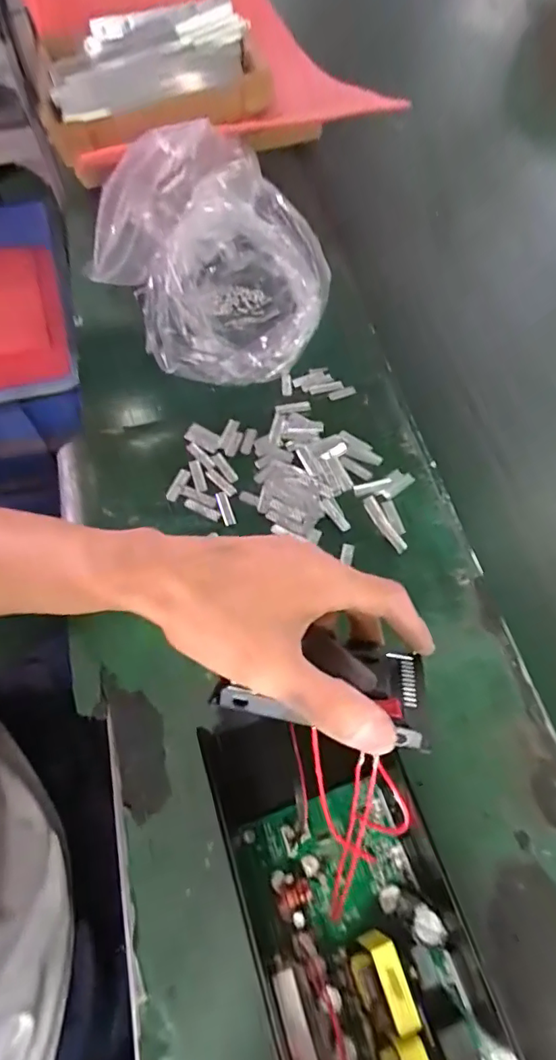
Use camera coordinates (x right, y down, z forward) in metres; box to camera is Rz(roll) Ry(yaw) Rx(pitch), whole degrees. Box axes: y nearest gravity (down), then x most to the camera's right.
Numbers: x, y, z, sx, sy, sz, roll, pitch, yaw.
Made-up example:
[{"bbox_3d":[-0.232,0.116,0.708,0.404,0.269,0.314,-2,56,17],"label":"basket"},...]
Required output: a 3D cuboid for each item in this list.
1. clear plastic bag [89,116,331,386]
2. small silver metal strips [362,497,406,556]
[{"bbox_3d":[-0.054,-0.263,0.471,0.184,0.152,0.245,-34,68,-15],"label":"clear plastic bag"},{"bbox_3d":[0.083,-0.005,0.404,0.013,0.005,0.053,-24,66,-11],"label":"small silver metal strips"}]

